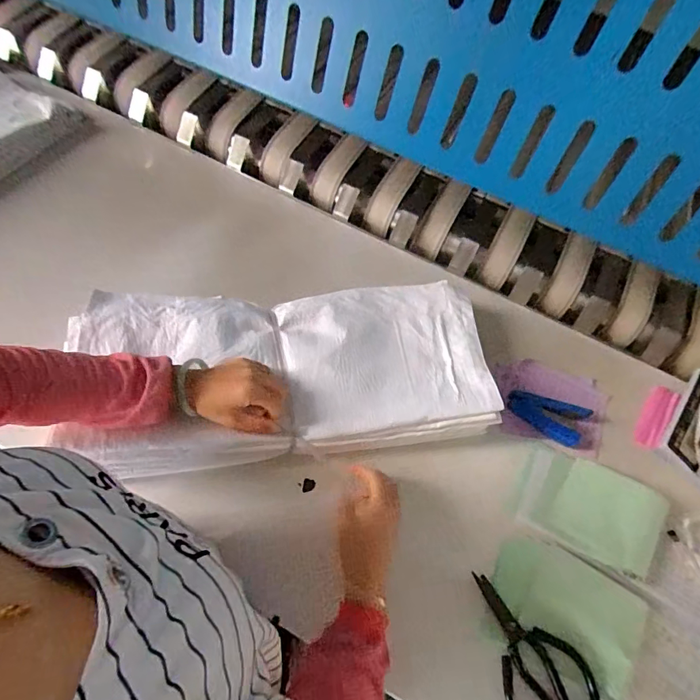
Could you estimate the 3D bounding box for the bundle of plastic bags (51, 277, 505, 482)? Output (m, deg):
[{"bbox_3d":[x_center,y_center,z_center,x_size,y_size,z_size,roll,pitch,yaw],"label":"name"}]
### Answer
[{"bbox_3d":[-0.082,0.032,0.582,0.527,0.067,0.239,-2,59,-7],"label":"bundle of plastic bags"}]

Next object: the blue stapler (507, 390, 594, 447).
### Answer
[{"bbox_3d":[0.278,0.097,0.609,0.109,0.025,0.058,18,60,3],"label":"blue stapler"}]

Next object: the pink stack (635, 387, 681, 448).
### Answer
[{"bbox_3d":[0.440,0.096,0.624,0.033,0.013,0.104,35,63,12],"label":"pink stack"}]

